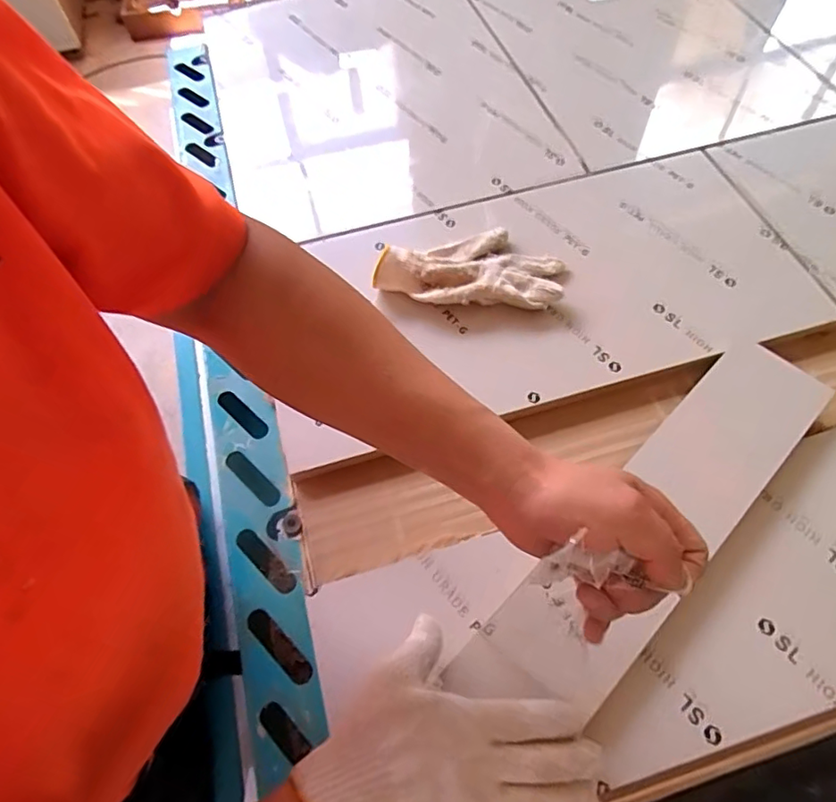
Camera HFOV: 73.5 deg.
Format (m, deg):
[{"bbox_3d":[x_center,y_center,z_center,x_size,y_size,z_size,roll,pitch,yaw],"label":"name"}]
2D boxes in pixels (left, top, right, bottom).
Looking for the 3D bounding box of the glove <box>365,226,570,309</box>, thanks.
[{"bbox_3d":[0.059,-0.150,0.628,0.207,0.041,0.104,-1,60,2],"label":"glove"}]

